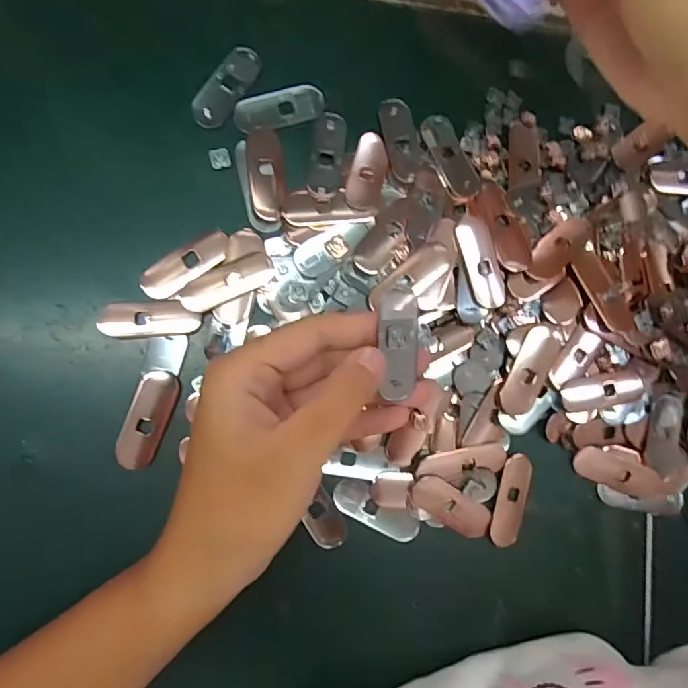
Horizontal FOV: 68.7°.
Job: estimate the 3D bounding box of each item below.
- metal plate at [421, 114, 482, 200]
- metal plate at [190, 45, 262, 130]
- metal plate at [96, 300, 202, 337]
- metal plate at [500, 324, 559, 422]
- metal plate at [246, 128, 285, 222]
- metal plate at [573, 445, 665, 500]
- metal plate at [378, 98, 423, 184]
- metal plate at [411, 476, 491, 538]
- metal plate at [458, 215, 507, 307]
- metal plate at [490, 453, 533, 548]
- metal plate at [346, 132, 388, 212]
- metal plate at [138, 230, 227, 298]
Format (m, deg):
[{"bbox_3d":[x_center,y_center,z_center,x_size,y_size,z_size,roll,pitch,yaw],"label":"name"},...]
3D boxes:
[{"bbox_3d":[0.060,-0.104,0.280,0.022,0.008,0.050,-23,88,-8],"label":"metal plate"},{"bbox_3d":[-0.064,-0.140,0.274,0.019,0.005,0.050,31,82,-4],"label":"metal plate"},{"bbox_3d":[-0.099,-0.013,0.258,0.048,0.008,0.018,-4,86,-7],"label":"metal plate"},{"bbox_3d":[0.099,0.015,0.273,0.019,0.010,0.051,26,83,-4],"label":"metal plate"},{"bbox_3d":[-0.042,-0.092,0.273,0.019,0.008,0.049,-3,86,-7],"label":"metal plate"},{"bbox_3d":[0.157,0.073,0.285,0.053,0.004,0.017,22,83,-5],"label":"metal plate"},{"bbox_3d":[0.032,-0.113,0.280,0.018,0.005,0.049,-10,87,-8],"label":"metal plate"},{"bbox_3d":[0.059,0.089,0.271,0.048,0.005,0.018,31,82,-4],"label":"metal plate"},{"bbox_3d":[0.073,-0.045,0.269,0.019,0.004,0.051,-16,87,-8],"label":"metal plate"},{"bbox_3d":[0.093,0.086,0.280,0.018,0.004,0.050,17,84,-5],"label":"metal plate"},{"bbox_3d":[0.014,-0.095,0.273,0.019,0.004,0.045,9,84,-6],"label":"metal plate"},{"bbox_3d":[-0.082,-0.041,0.263,0.049,0.005,0.017,-34,90,-8],"label":"metal plate"}]

